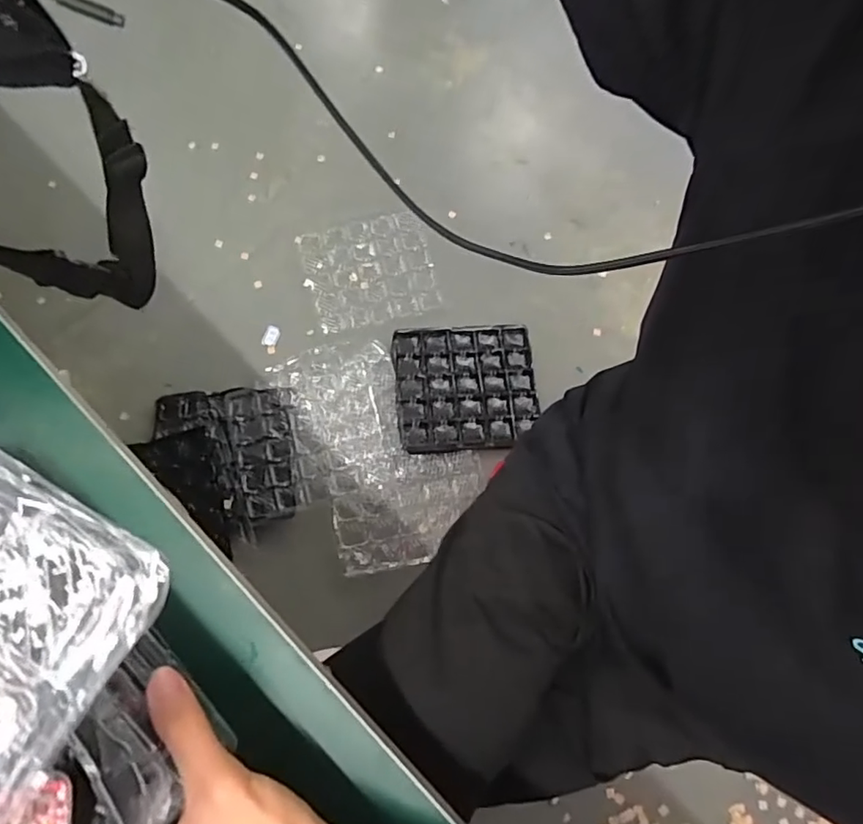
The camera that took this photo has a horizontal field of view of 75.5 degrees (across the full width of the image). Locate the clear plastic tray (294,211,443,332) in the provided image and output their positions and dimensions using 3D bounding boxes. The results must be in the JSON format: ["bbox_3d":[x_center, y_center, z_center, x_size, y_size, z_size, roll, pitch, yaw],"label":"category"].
[{"bbox_3d":[-0.137,-0.307,1.202,0.271,0.025,0.242,-10,77,-4],"label":"clear plastic tray"}]

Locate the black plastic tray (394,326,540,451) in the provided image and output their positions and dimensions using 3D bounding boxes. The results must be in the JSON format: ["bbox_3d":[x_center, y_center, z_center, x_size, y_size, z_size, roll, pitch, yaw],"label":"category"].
[{"bbox_3d":[0.073,-0.052,1.140,0.283,0.027,0.257,-5,77,-3],"label":"black plastic tray"}]

